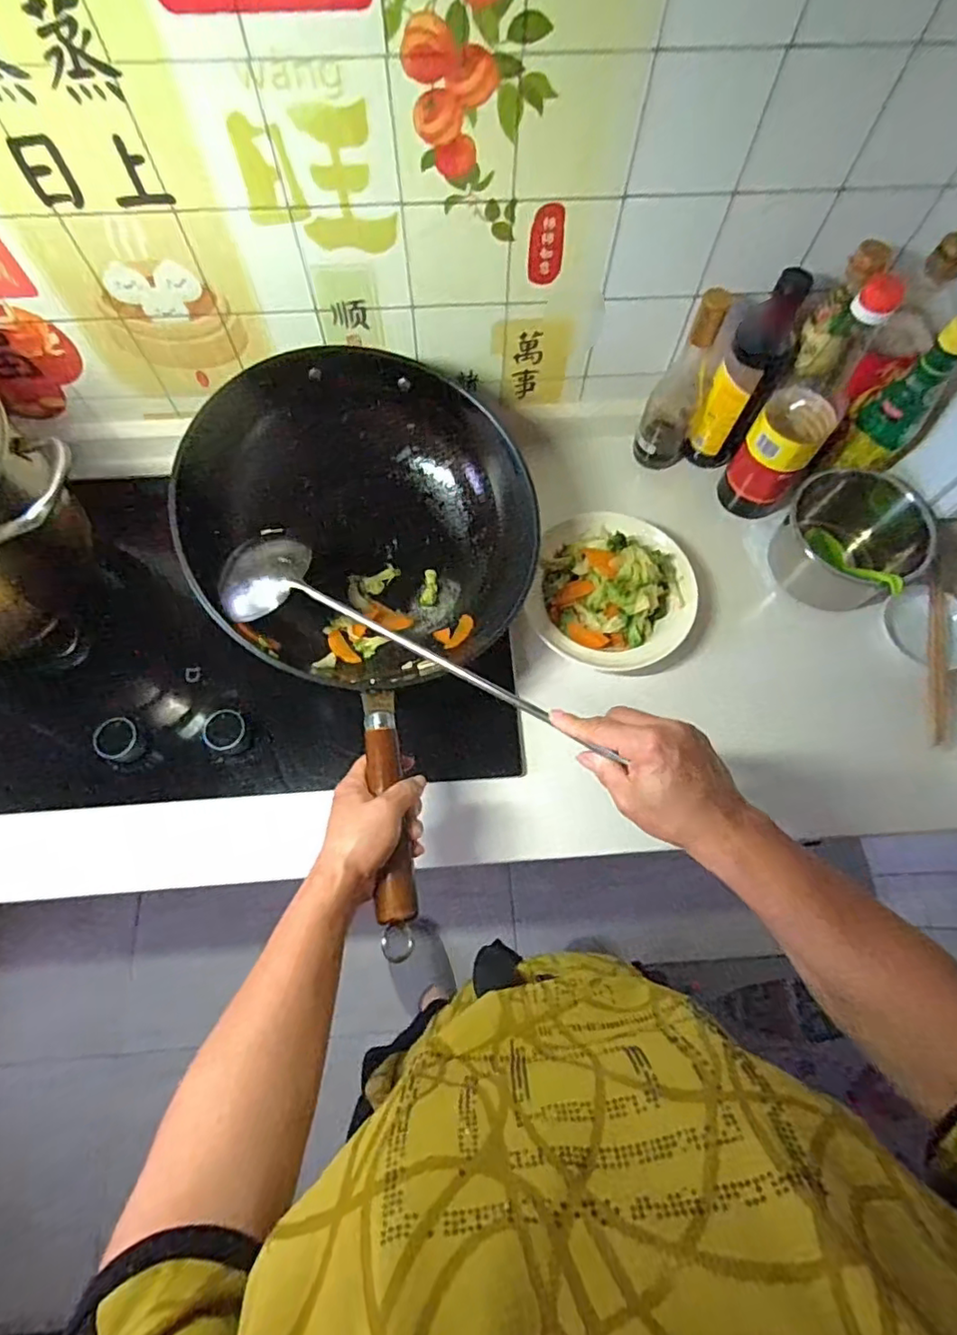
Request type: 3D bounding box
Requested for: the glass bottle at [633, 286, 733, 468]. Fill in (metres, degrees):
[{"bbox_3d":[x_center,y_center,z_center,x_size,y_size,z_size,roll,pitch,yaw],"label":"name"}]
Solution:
[{"bbox_3d":[0.233,-0.320,0.683,0.062,0.210,0.058,23,71,7],"label":"glass bottle"}]

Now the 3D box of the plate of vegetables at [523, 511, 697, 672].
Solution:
[{"bbox_3d":[0.149,-0.089,0.654,0.171,0.039,0.185,0,70,-1],"label":"plate of vegetables"}]

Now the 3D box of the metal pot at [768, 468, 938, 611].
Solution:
[{"bbox_3d":[0.420,-0.144,0.672,0.138,0.104,0.128,0,70,-1],"label":"metal pot"}]

